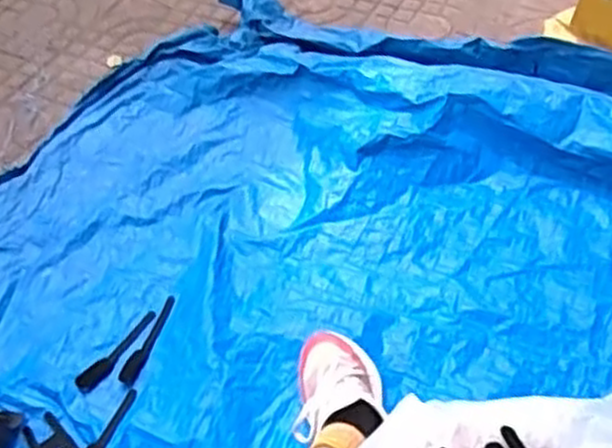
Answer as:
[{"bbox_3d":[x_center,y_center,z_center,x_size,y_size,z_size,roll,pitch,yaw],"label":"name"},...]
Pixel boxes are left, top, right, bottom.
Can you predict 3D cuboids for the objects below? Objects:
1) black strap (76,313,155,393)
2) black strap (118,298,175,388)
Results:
[{"bbox_3d":[-0.246,0.165,1.037,0.030,0.005,0.137,24,53,25],"label":"black strap"},{"bbox_3d":[-0.204,0.151,1.042,0.024,0.008,0.136,13,49,16],"label":"black strap"}]

